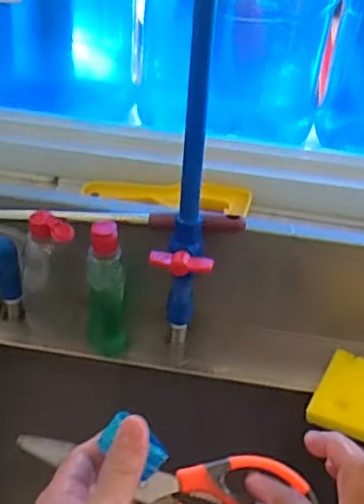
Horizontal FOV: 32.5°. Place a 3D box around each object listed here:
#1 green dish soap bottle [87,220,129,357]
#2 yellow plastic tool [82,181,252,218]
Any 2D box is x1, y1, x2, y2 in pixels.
[{"bbox_3d":[-0.084,0.046,0.701,0.044,0.175,0.034,-1,38,-8],"label":"green dish soap bottle"},{"bbox_3d":[-0.017,-0.070,0.744,0.198,0.018,0.044,7,38,2],"label":"yellow plastic tool"}]

